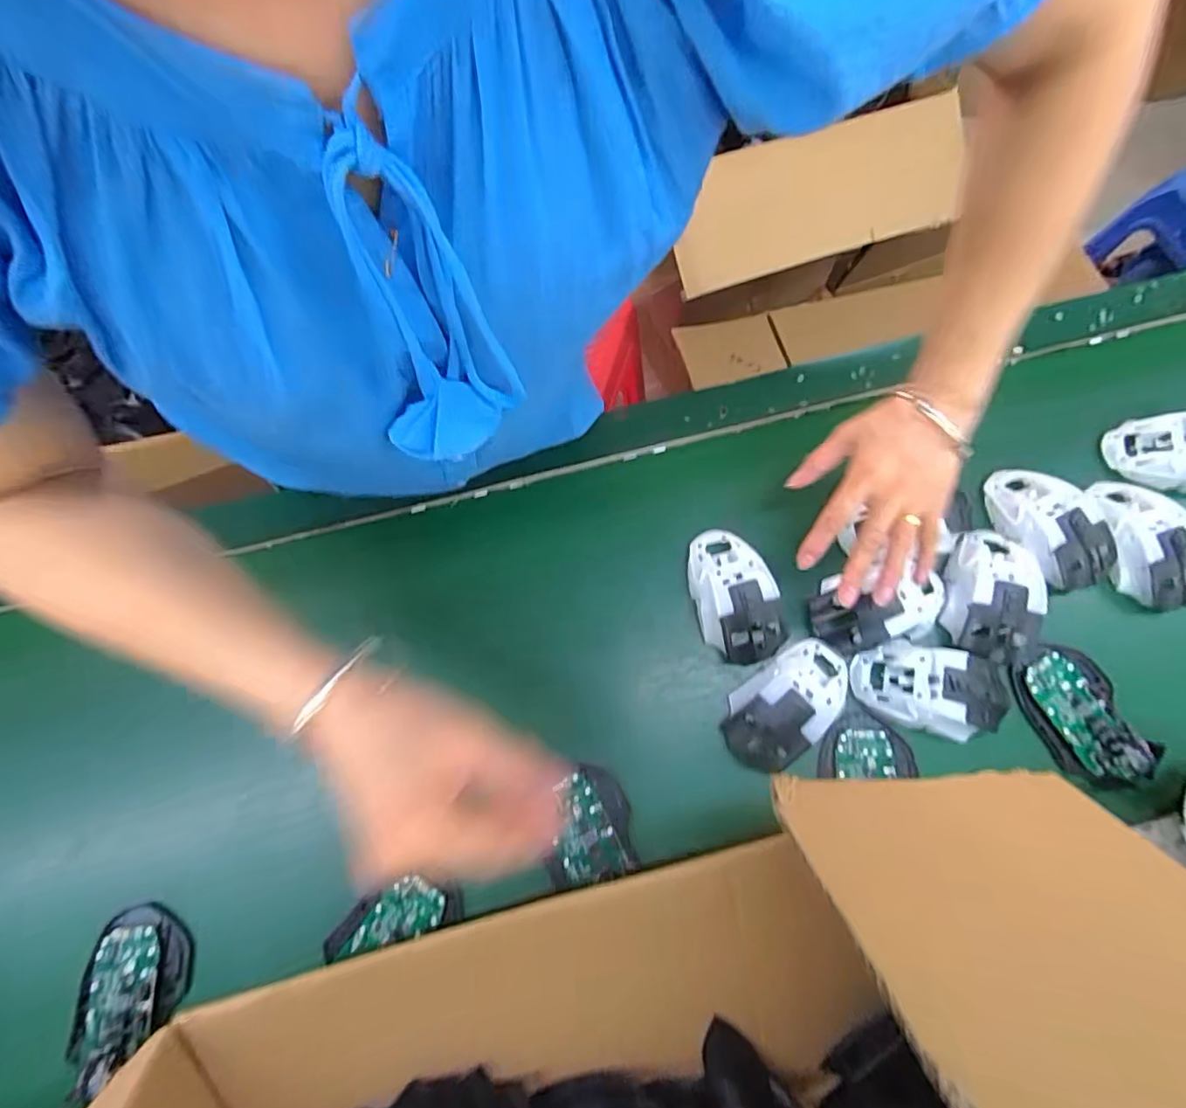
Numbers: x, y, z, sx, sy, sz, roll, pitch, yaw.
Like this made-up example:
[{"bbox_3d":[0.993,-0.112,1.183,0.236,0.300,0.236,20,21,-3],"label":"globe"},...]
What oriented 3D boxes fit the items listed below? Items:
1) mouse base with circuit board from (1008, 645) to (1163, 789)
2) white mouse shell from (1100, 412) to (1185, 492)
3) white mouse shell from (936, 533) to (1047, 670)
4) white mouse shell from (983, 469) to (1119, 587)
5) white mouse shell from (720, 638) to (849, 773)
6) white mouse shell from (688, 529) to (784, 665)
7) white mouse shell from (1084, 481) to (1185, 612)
[{"bbox_3d":[0.386,0.129,0.448,0.067,0.015,0.106,-22,67,10],"label":"mouse base with circuit board"},{"bbox_3d":[0.530,-0.091,0.508,0.105,0.039,0.063,15,72,7],"label":"white mouse shell"},{"bbox_3d":[0.335,0.030,0.470,0.070,0.034,0.112,6,71,4],"label":"white mouse shell"},{"bbox_3d":[0.395,-0.027,0.488,0.066,0.031,0.115,-23,71,-6],"label":"white mouse shell"},{"bbox_3d":[0.156,0.116,0.447,0.115,0.028,0.062,-41,74,-12],"label":"white mouse shell"},{"bbox_3d":[0.118,0.033,0.479,0.062,0.031,0.116,-13,71,-3],"label":"white mouse shell"},{"bbox_3d":[0.471,-0.012,0.482,0.065,0.030,0.116,-23,71,-6],"label":"white mouse shell"}]

